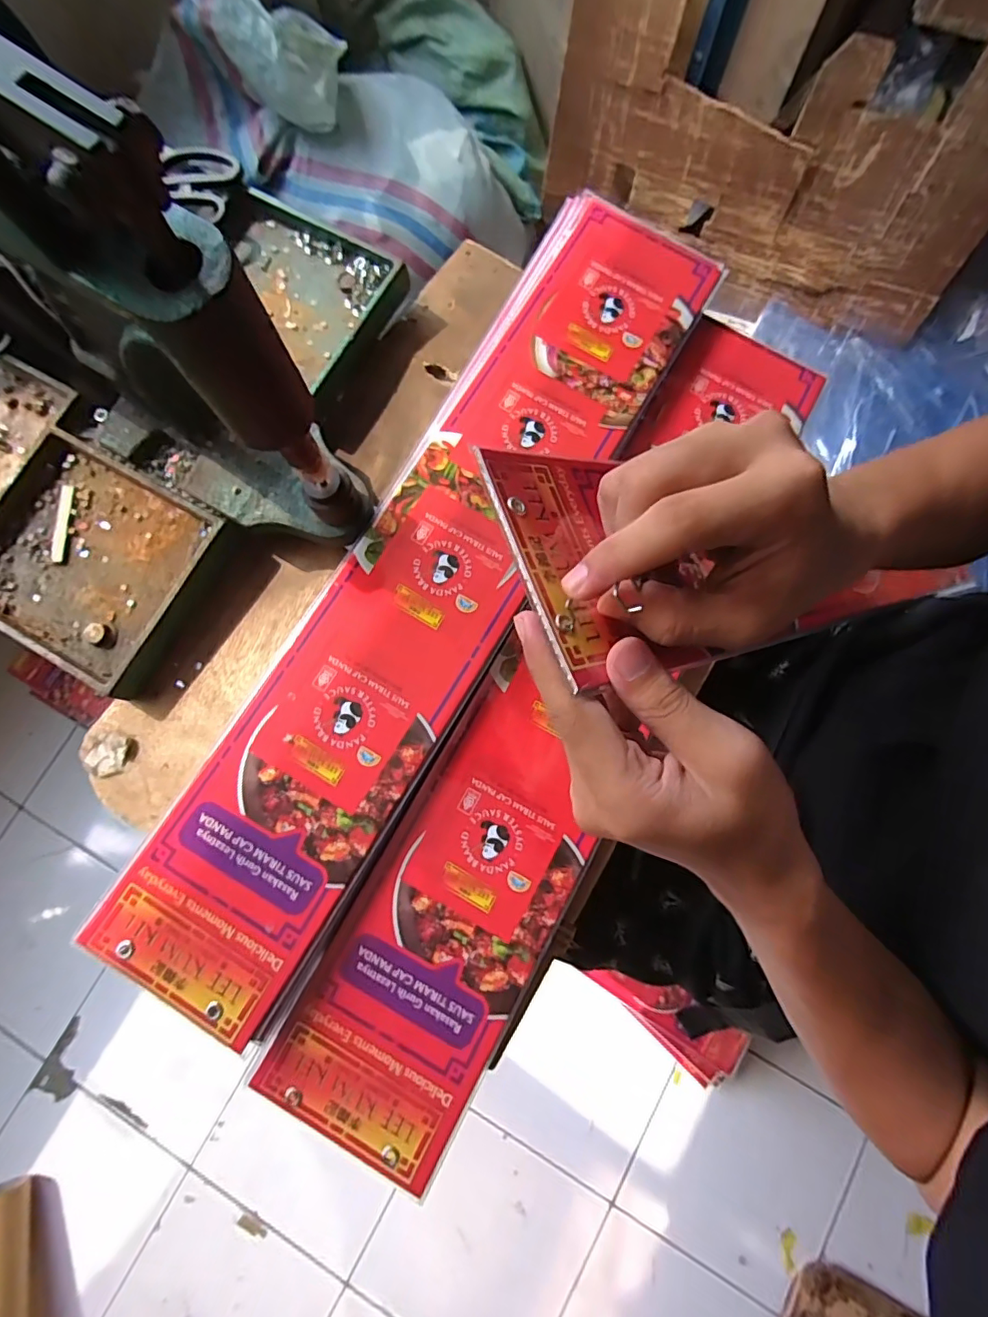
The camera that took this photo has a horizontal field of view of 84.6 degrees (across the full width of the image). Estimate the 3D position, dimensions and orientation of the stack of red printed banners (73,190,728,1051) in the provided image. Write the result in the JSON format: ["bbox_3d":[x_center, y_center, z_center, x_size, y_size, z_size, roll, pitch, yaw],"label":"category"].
[{"bbox_3d":[-0.032,-0.060,0.341,0.117,0.020,0.562,28,79,7],"label":"stack of red printed banners"}]

